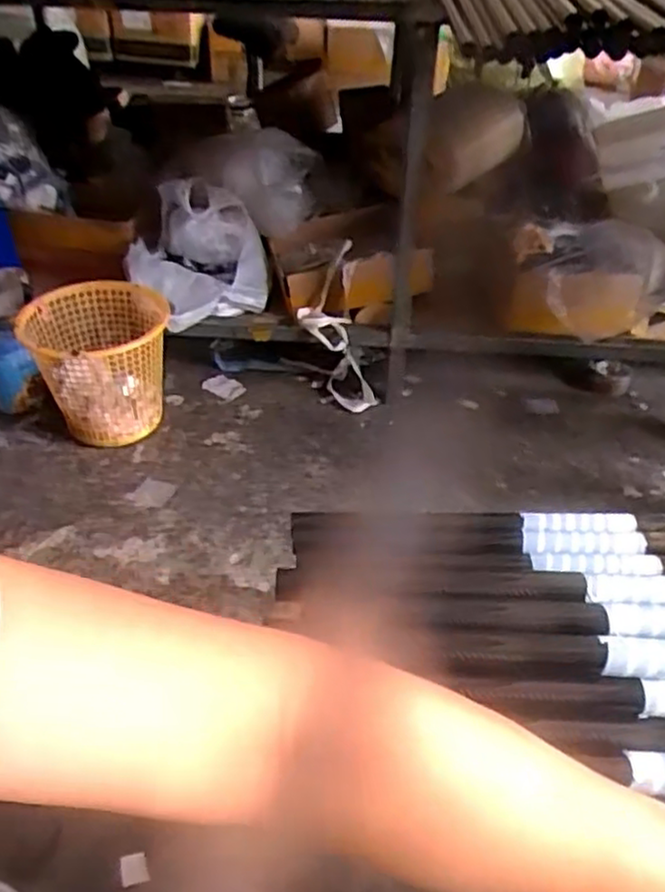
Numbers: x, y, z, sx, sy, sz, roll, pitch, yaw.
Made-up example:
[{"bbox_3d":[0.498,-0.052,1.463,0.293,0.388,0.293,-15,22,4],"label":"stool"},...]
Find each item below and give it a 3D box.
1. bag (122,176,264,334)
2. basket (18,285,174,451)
[{"bbox_3d":[-0.304,-0.425,1.553,0.267,0.229,0.249,-19,44,-25],"label":"bag"},{"bbox_3d":[-0.457,-0.155,1.429,0.280,0.254,0.256,-12,41,-17],"label":"basket"}]

